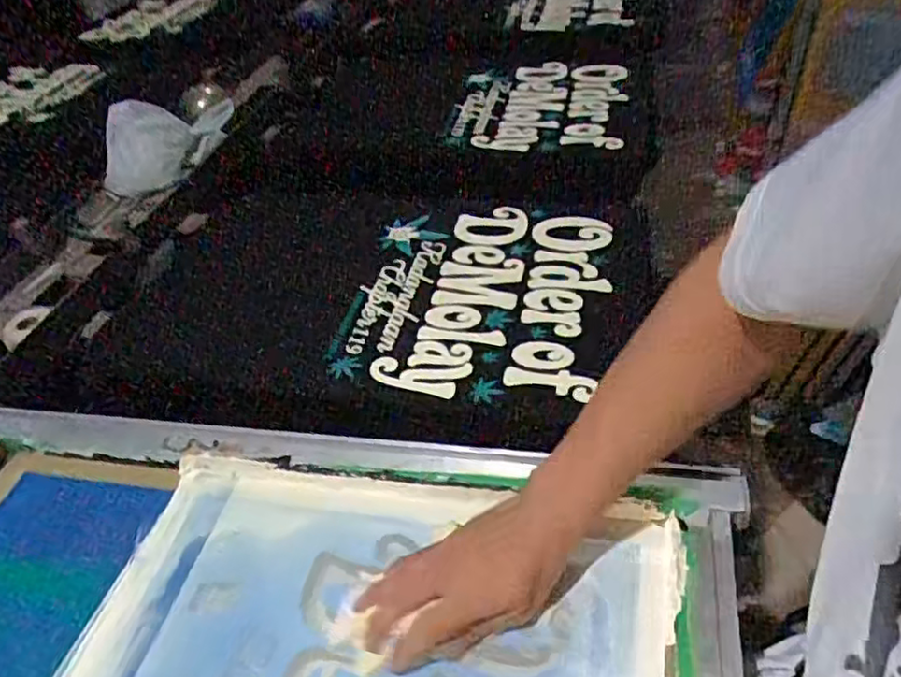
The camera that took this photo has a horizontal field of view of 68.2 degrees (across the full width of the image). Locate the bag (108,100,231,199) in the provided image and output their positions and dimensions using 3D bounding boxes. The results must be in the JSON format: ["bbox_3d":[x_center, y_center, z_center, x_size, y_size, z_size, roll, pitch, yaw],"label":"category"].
[{"bbox_3d":[-0.470,-0.338,1.111,0.042,0.129,0.243,18,46,27],"label":"bag"}]

